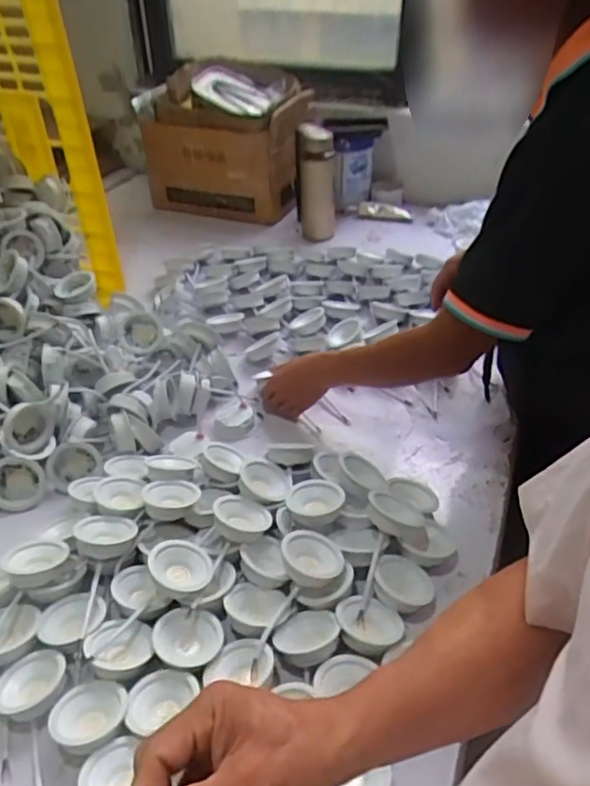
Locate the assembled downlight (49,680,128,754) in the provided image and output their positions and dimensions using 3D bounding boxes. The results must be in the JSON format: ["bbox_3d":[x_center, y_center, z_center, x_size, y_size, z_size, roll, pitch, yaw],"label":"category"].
[{"bbox_3d":[-0.198,0.315,0.607,0.071,0.033,0.070,-1,34,1],"label":"assembled downlight"}]

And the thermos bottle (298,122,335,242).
[{"bbox_3d":[0.055,-0.509,1.483,0.074,0.237,0.074,4,34,8],"label":"thermos bottle"}]

